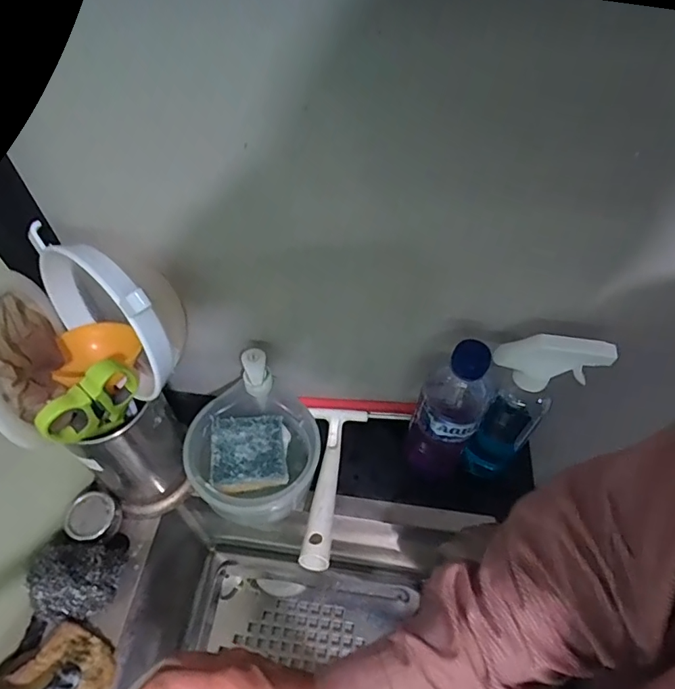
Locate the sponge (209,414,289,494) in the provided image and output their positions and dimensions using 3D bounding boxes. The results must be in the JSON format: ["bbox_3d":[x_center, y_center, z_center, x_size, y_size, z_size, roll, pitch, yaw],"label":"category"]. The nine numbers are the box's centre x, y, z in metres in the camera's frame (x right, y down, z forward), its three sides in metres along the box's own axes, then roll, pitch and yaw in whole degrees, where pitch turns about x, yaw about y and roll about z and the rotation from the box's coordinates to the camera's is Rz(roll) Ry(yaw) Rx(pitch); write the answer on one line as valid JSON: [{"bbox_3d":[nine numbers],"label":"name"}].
[{"bbox_3d":[-0.096,0.115,0.519,0.076,0.021,0.081,-6,54,-5],"label":"sponge"}]

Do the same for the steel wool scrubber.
[{"bbox_3d":[-0.252,0.228,0.472,0.067,0.072,0.068,0,53,0],"label":"steel wool scrubber"}]

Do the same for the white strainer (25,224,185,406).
[{"bbox_3d":[-0.181,-0.036,0.411,0.145,0.126,0.077,34,60,22],"label":"white strainer"}]

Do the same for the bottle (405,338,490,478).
[{"bbox_3d":[0.113,0.069,0.498,0.062,0.228,0.070,21,56,15],"label":"bottle"}]

